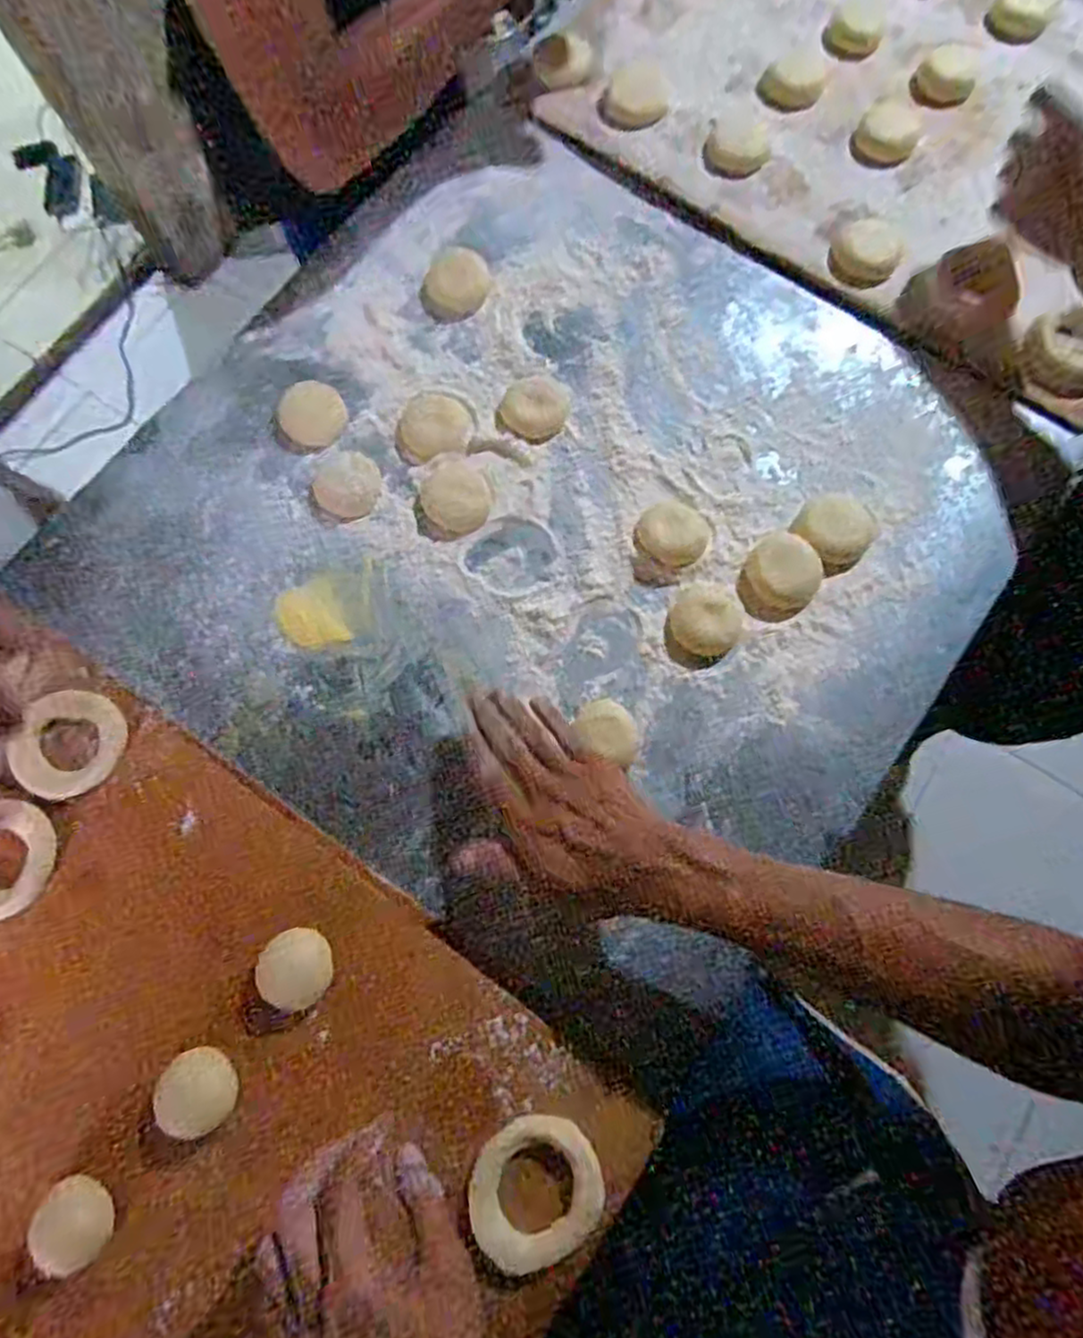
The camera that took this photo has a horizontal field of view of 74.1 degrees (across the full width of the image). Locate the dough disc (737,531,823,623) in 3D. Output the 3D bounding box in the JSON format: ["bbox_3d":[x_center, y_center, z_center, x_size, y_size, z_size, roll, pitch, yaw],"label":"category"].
[{"bbox_3d":[0.177,-0.069,0.534,0.054,0.016,0.065,29,77,9],"label":"dough disc"}]

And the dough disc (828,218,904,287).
[{"bbox_3d":[0.271,-0.350,0.598,0.054,0.016,0.062,22,76,7],"label":"dough disc"}]

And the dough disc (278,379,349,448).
[{"bbox_3d":[-0.186,-0.207,0.586,0.052,0.008,0.052,-10,93,-7],"label":"dough disc"}]

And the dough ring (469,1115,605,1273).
[{"bbox_3d":[-0.004,0.307,0.422,0.076,0.015,0.069,-36,77,-9],"label":"dough ring"}]

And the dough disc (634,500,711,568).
[{"bbox_3d":[0.100,-0.104,0.545,0.054,0.015,0.051,0,74,1],"label":"dough disc"}]

